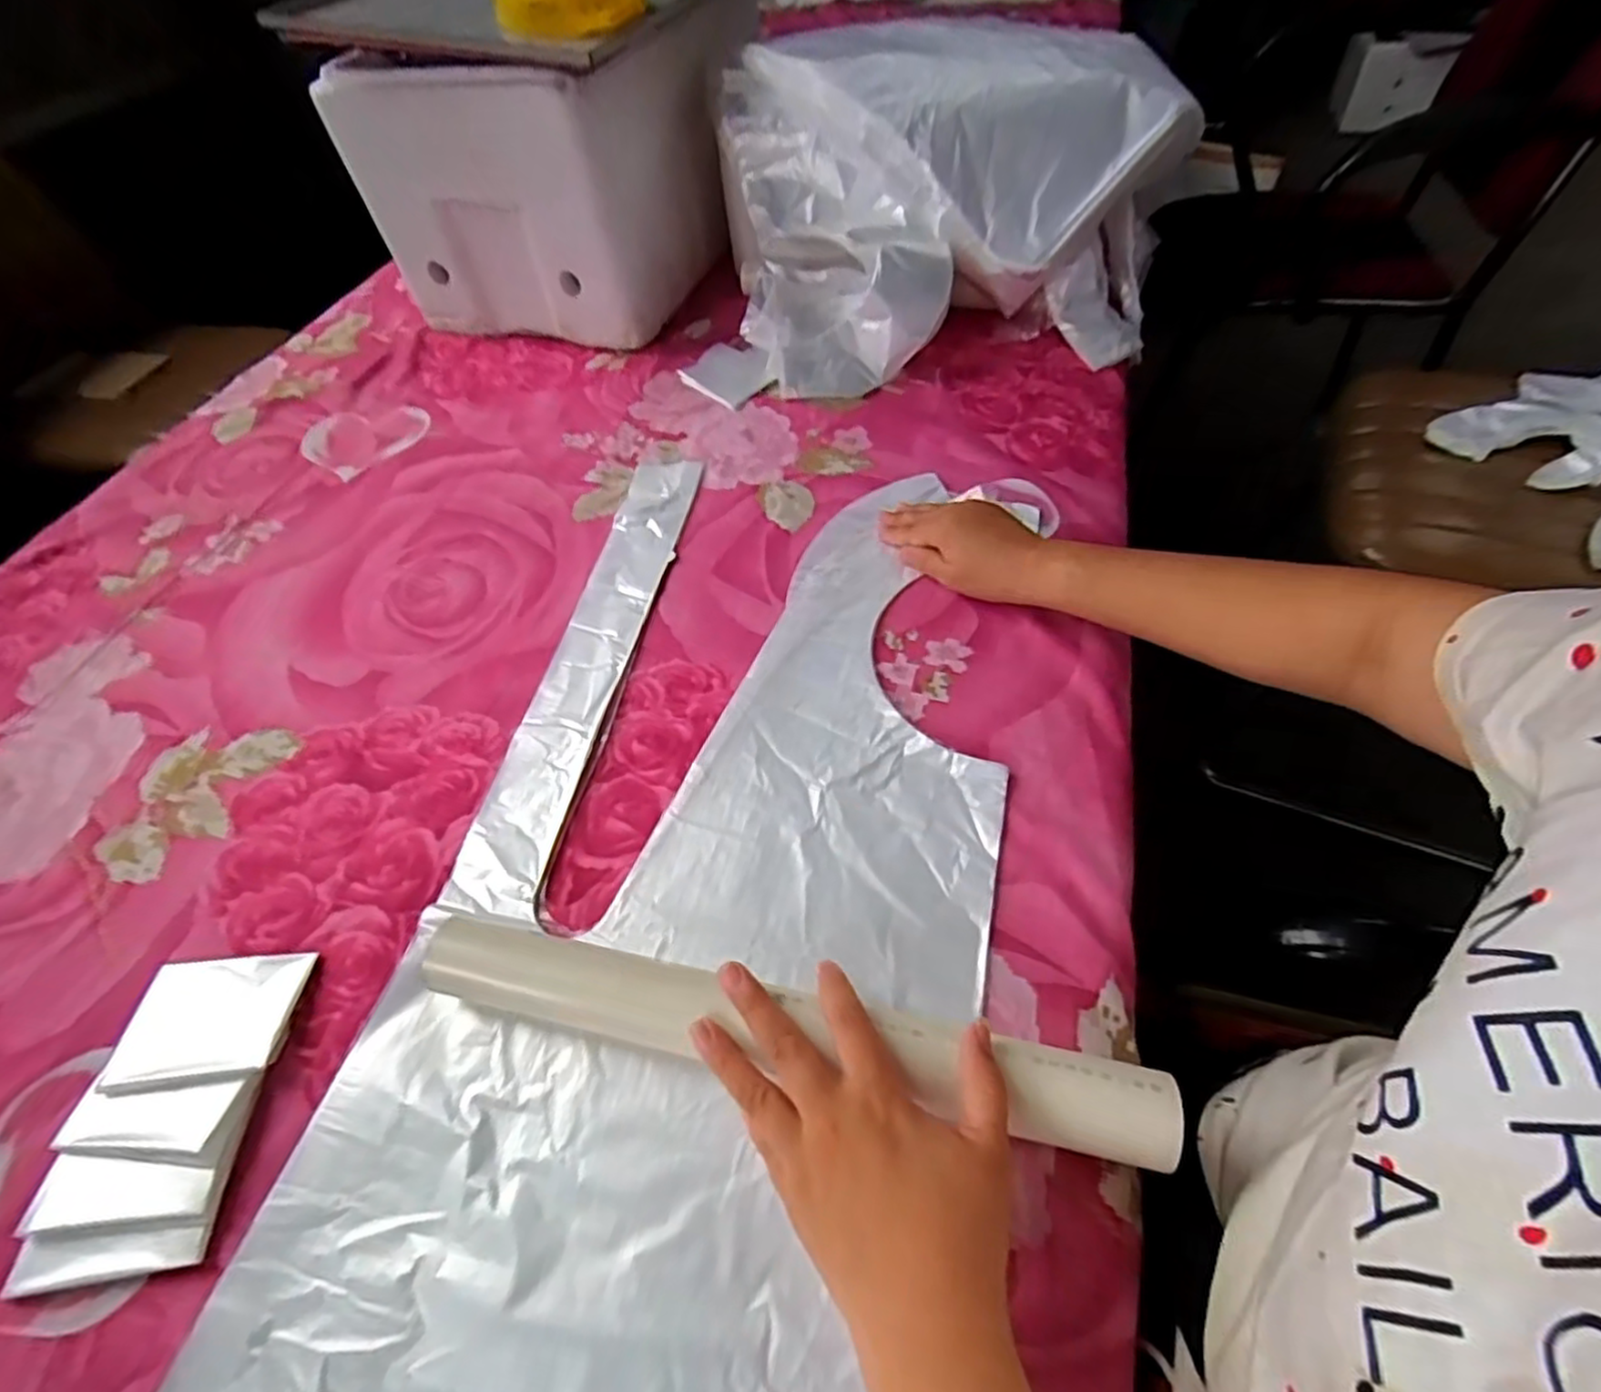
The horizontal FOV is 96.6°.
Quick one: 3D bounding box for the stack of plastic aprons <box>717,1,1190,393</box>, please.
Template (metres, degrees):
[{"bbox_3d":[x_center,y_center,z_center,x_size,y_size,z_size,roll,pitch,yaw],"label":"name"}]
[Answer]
[{"bbox_3d":[0.146,-0.491,0.718,0.418,0.213,0.295,-9,53,-1],"label":"stack of plastic aprons"}]

